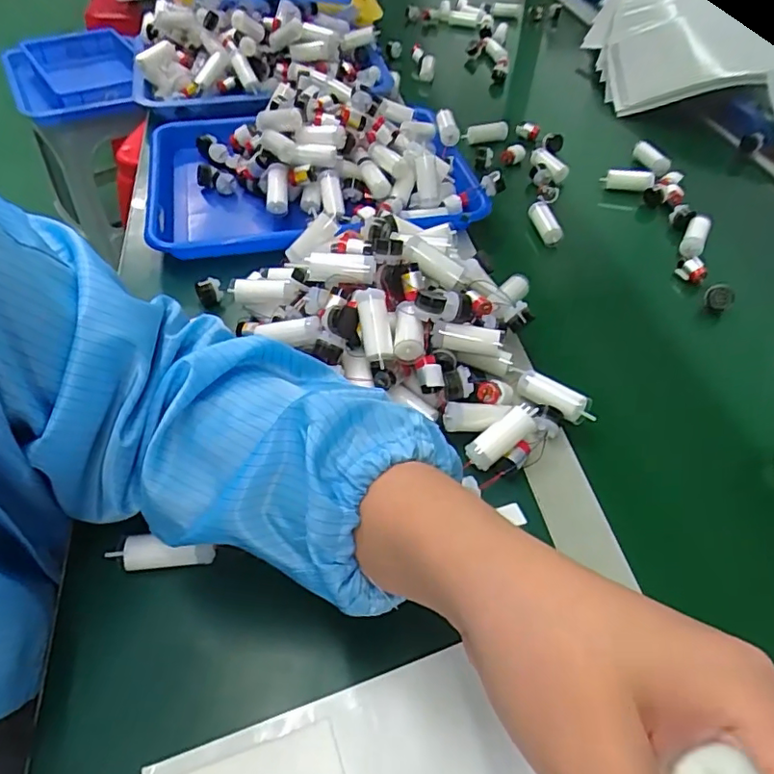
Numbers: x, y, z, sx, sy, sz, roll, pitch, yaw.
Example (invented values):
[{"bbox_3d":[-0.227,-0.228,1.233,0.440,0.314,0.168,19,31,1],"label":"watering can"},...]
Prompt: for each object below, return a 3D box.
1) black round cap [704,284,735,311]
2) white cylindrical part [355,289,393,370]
[{"bbox_3d":[0.310,-0.084,0.523,0.024,0.025,0.008,21,52,15],"label":"black round cap"},{"bbox_3d":[-0.008,-0.042,0.395,0.019,0.017,0.055,-8,80,-9],"label":"white cylindrical part"}]

